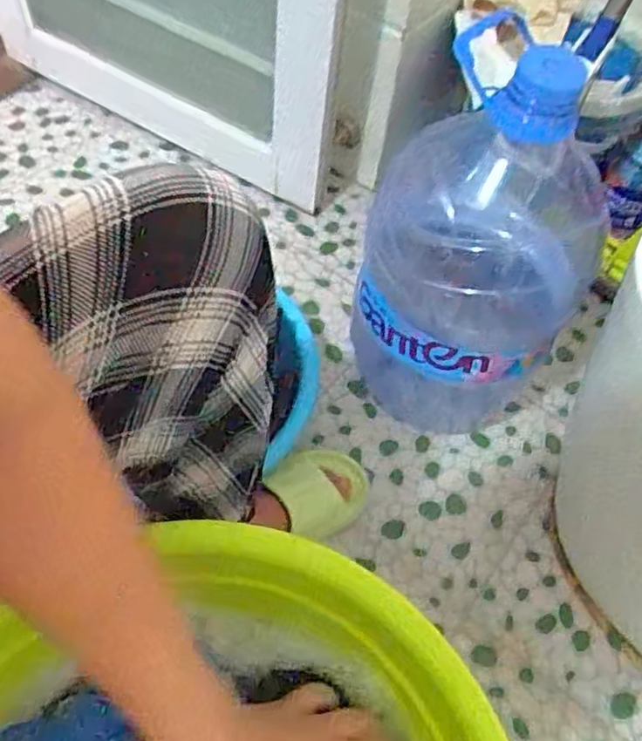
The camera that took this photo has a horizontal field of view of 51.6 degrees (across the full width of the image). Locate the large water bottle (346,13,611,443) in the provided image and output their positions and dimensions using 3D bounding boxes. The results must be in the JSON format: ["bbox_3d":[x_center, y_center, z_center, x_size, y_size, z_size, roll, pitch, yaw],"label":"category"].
[{"bbox_3d":[0.171,-0.145,0.740,0.226,0.451,0.279,17,57,6],"label":"large water bottle"}]

